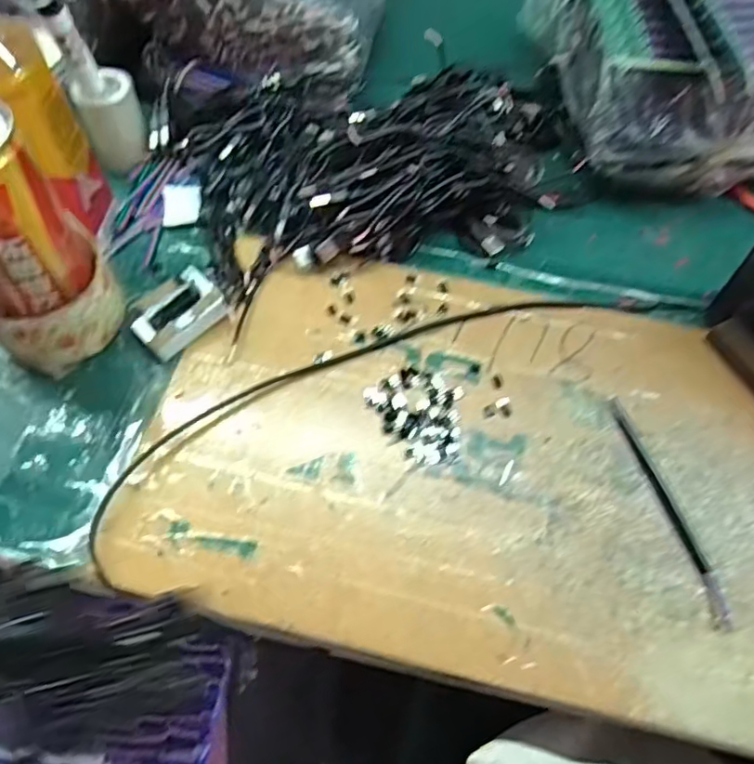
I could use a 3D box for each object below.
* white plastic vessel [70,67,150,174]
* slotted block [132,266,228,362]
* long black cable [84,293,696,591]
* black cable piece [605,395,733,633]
[{"bbox_3d":[-0.202,-0.203,0.460,0.045,0.061,0.041,-21,64,-15],"label":"white plastic vessel"},{"bbox_3d":[-0.134,-0.046,0.404,0.057,0.019,0.044,-35,68,-21],"label":"slotted block"},{"bbox_3d":[0.024,-0.003,0.397,0.427,0.014,0.079,-23,58,-17],"label":"long black cable"},{"bbox_3d":[0.176,0.074,0.363,0.014,0.005,0.142,-12,62,-10],"label":"black cable piece"}]

